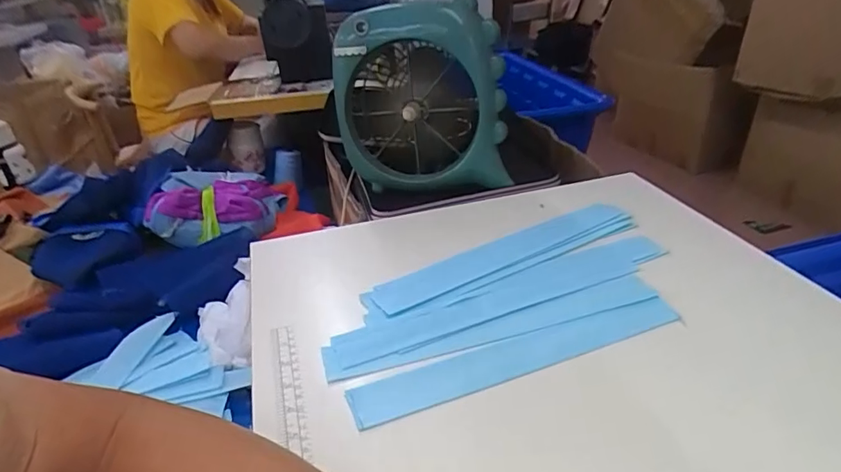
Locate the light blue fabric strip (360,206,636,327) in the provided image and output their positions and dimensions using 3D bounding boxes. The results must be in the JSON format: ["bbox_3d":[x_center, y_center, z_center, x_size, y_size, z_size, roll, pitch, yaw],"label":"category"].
[{"bbox_3d":[0.096,0.022,0.553,0.338,0.008,0.065,-19,34,-25],"label":"light blue fabric strip"}]

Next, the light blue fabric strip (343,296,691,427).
[{"bbox_3d":[0.089,0.101,0.432,0.300,0.005,0.041,-13,32,-17],"label":"light blue fabric strip"}]

